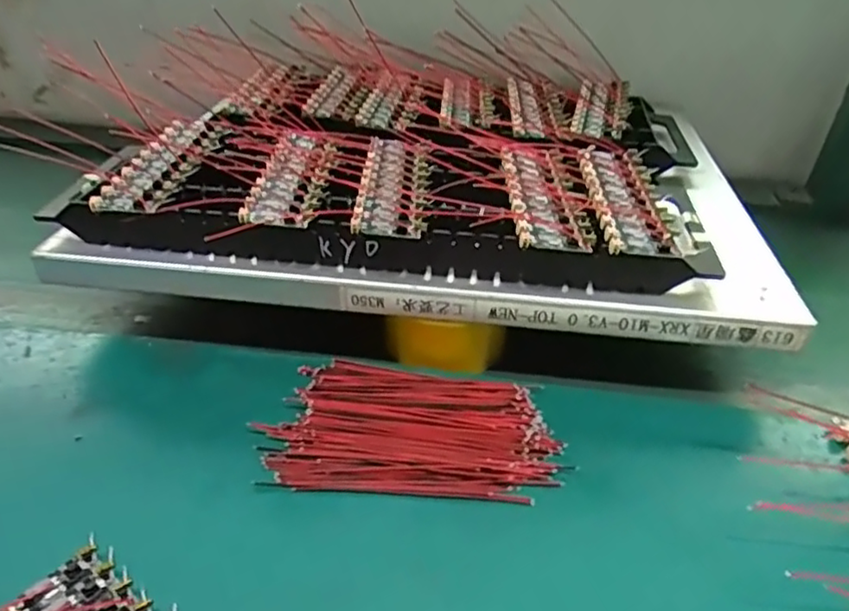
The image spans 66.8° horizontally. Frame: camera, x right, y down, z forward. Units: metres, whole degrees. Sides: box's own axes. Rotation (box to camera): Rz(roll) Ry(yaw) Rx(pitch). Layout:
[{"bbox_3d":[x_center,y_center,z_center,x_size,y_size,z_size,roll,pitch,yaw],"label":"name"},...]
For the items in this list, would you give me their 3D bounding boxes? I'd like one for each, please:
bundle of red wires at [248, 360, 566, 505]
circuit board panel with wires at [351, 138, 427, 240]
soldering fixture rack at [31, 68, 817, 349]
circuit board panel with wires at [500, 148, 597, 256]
[{"bbox_3d":[-0.005,0.074,0.389,0.166,0.020,0.089,6,35,6],"label":"bundle of red wires"},{"bbox_3d":[-0.021,-0.086,0.458,0.044,0.015,0.137,2,35,1],"label":"circuit board panel with wires"},{"bbox_3d":[0.001,-0.117,0.548,0.509,0.066,0.366,3,33,2],"label":"soldering fixture rack"},{"bbox_3d":[0.084,-0.079,0.453,0.049,0.010,0.148,2,35,0],"label":"circuit board panel with wires"}]

